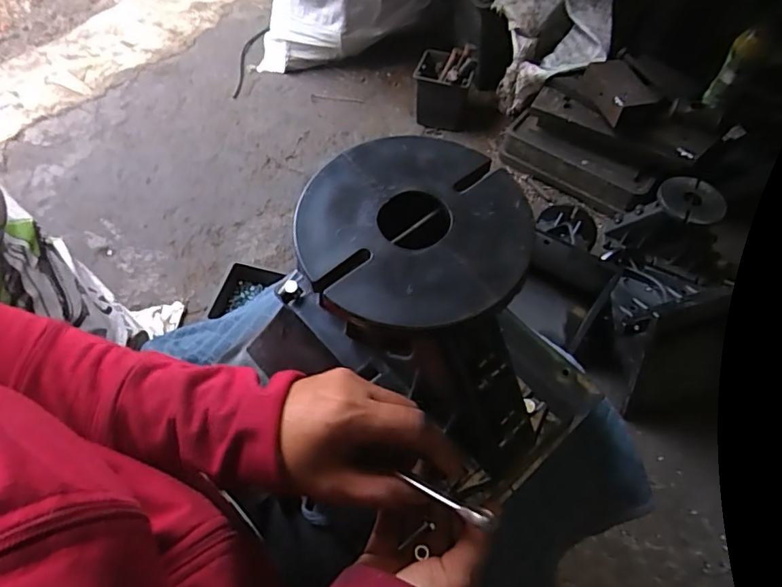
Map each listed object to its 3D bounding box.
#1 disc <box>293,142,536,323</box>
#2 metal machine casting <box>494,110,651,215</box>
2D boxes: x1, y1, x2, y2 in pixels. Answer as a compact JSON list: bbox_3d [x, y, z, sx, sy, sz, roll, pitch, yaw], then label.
[{"bbox_3d":[0.011,-0.035,0.261,0.112,0.010,0.107,1,56,-1],"label":"disc"},{"bbox_3d":[0.407,-0.294,1.178,0.321,0.044,0.143,31,108,16],"label":"metal machine casting"}]

